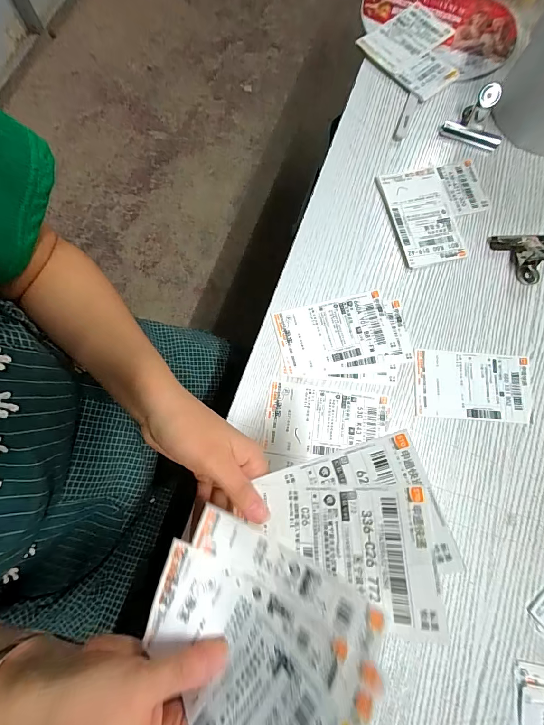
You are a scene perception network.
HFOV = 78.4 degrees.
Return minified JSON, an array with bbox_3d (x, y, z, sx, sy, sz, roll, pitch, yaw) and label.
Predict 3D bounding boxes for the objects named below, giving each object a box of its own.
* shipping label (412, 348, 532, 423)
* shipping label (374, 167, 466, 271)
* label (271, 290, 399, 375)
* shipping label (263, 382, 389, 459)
[{"bbox_3d":[0.223,0.025,0.369,0.127,0.004,0.075,4,76,0],"label":"shipping label"},{"bbox_3d":[0.186,-0.183,0.416,0.078,0.009,0.131,-13,77,-5],"label":"shipping label"},{"bbox_3d":[0.070,-0.036,0.377,0.129,0.004,0.072,-13,77,-5],"label":"label"},{"bbox_3d":[0.058,0.064,0.352,0.126,0.004,0.073,7,76,0],"label":"shipping label"}]

